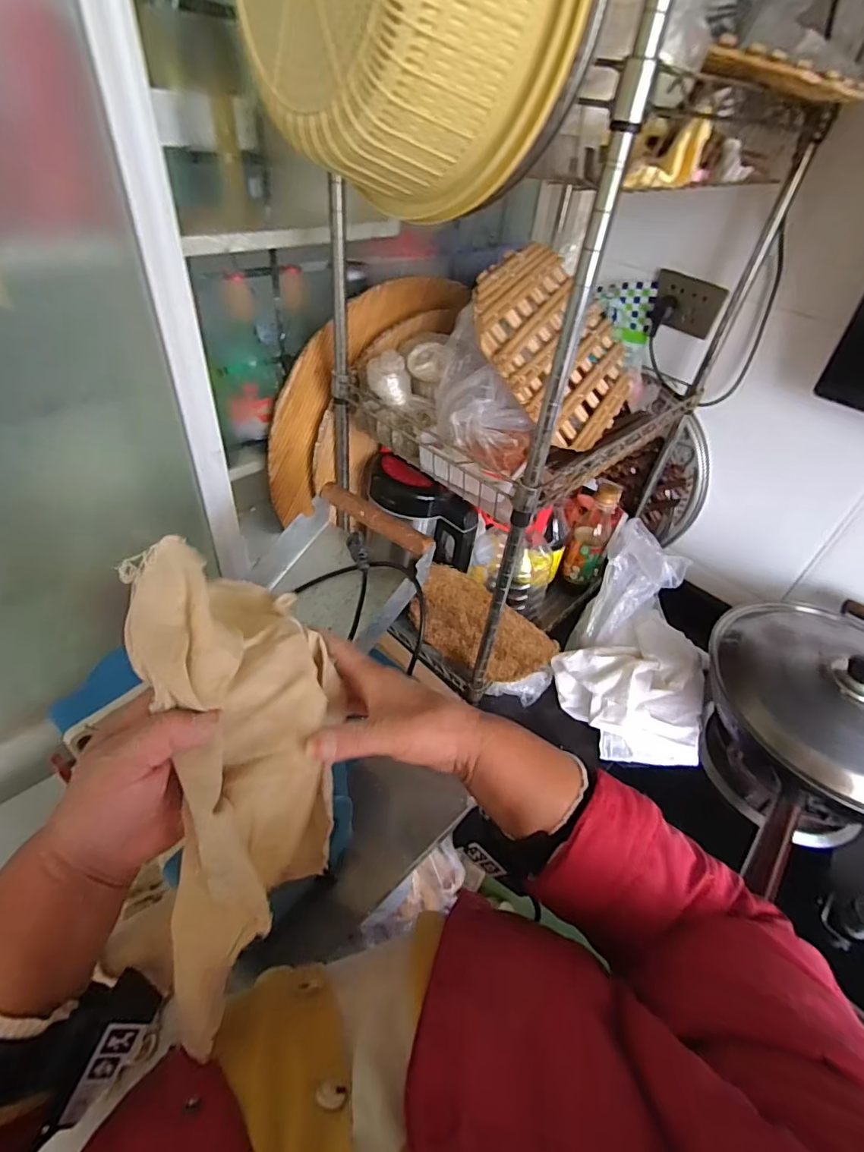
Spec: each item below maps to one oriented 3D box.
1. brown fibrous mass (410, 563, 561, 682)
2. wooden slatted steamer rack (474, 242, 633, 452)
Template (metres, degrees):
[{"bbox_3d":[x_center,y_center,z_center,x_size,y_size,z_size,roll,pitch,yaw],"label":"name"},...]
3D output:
[{"bbox_3d":[0.076,0.091,0.850,0.236,0.138,0.089,38,22,16],"label":"brown fibrous mass"},{"bbox_3d":[0.171,-0.308,0.688,0.253,0.017,0.246,7,78,-33],"label":"wooden slatted steamer rack"}]

